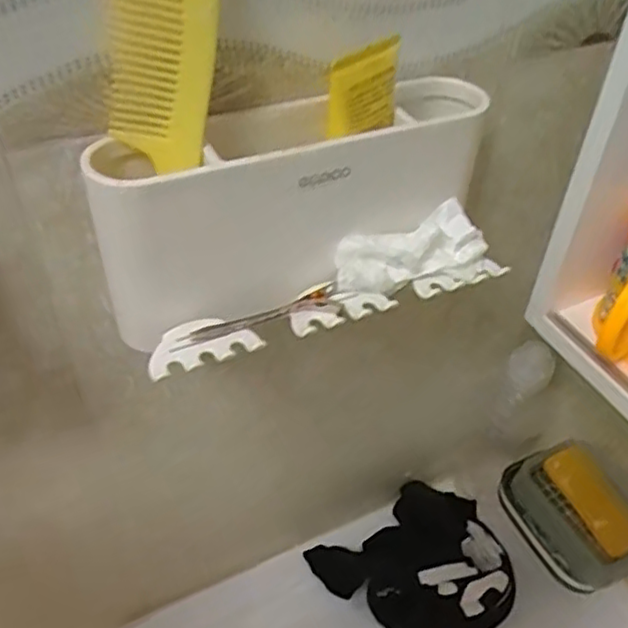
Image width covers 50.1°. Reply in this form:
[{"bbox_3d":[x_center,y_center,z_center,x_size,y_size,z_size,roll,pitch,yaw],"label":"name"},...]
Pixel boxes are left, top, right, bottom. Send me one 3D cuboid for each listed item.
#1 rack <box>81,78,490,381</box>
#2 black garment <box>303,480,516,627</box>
[{"bbox_3d":[-0.003,-0.052,0.375,0.220,0.104,0.094,-20,48,-23],"label":"rack"},{"bbox_3d":[0.112,0.253,0.678,0.177,0.062,0.161,-26,51,-27],"label":"black garment"}]

